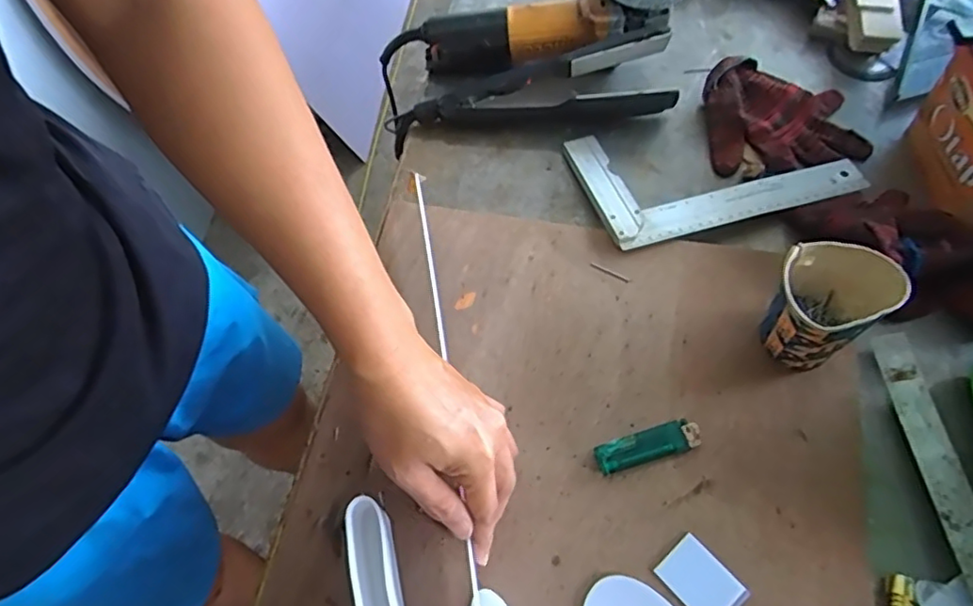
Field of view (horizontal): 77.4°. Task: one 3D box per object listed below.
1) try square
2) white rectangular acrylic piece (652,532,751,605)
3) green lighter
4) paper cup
[{"bbox_3d":[0.222,-0.135,0.590,0.256,0.014,0.142,-16,62,-2],"label":"try square"},{"bbox_3d":[0.151,0.196,0.426,0.040,0.004,0.054,-40,66,-14],"label":"white rectangular acrylic piece"},{"bbox_3d":[0.123,0.110,0.468,0.079,0.015,0.024,-16,62,-2],"label":"green lighter"},{"bbox_3d":[0.253,0.003,0.467,0.084,0.094,0.072,-31,65,-12],"label":"paper cup"}]

